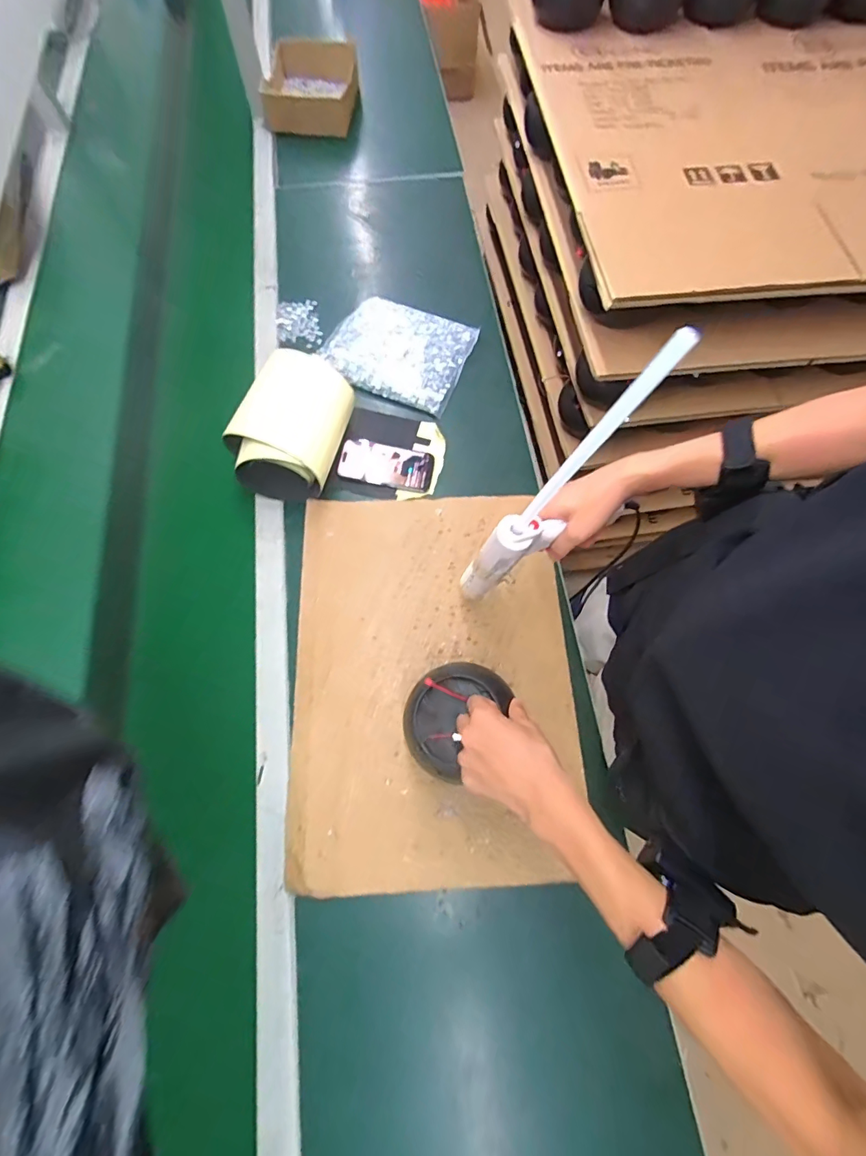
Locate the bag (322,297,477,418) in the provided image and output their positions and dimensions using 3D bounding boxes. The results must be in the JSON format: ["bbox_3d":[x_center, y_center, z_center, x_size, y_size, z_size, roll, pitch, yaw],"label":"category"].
[{"bbox_3d":[-0.064,-0.395,0.801,0.232,0.026,0.188,20,72,6],"label":"bag"}]

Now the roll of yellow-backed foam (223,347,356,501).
[{"bbox_3d":[-0.207,-0.218,0.688,0.129,0.104,0.185,17,71,4],"label":"roll of yellow-backed foam"}]

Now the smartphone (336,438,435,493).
[{"bbox_3d":[-0.073,-0.180,0.731,0.144,0.010,0.075,11,71,2],"label":"smartphone"}]

